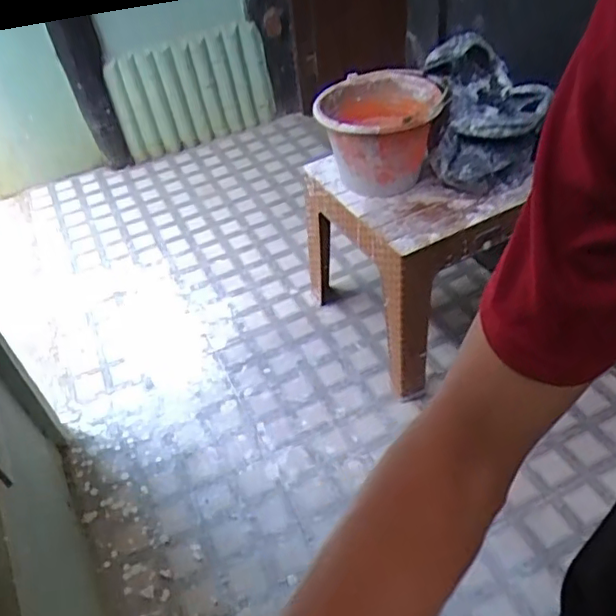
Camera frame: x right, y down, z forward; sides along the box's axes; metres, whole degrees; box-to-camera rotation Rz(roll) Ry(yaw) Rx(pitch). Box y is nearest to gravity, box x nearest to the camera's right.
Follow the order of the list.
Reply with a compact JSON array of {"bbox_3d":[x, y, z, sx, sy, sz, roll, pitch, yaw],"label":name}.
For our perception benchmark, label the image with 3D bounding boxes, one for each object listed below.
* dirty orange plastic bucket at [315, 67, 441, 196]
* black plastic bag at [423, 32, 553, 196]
[{"bbox_3d":[0.162,-0.393,1.355,0.244,0.201,0.227,-3,44,3],"label":"dirty orange plastic bucket"},{"bbox_3d":[0.376,-0.413,1.279,0.238,0.279,0.194,7,46,13],"label":"black plastic bag"}]

